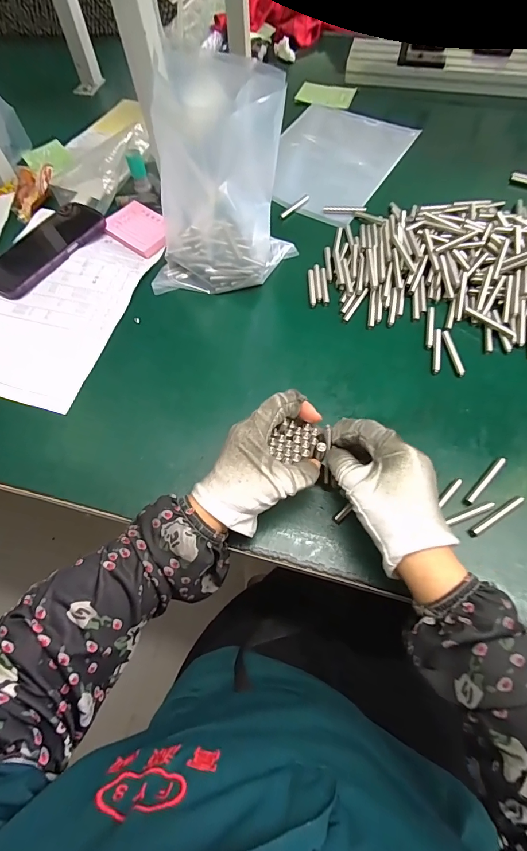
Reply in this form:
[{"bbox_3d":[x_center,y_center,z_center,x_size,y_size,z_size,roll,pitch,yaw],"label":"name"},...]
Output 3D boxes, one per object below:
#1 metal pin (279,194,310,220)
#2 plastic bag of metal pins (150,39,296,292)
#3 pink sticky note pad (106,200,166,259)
[{"bbox_3d":[0.045,-0.308,0.539,0.010,0.006,0.062,39,71,20],"label":"metal pin"},{"bbox_3d":[-0.051,-0.244,0.407,0.179,0.200,0.081,-16,63,-5],"label":"plastic bag of metal pins"},{"bbox_3d":[-0.168,-0.271,0.526,0.103,0.009,0.067,40,71,21],"label":"pink sticky note pad"}]

